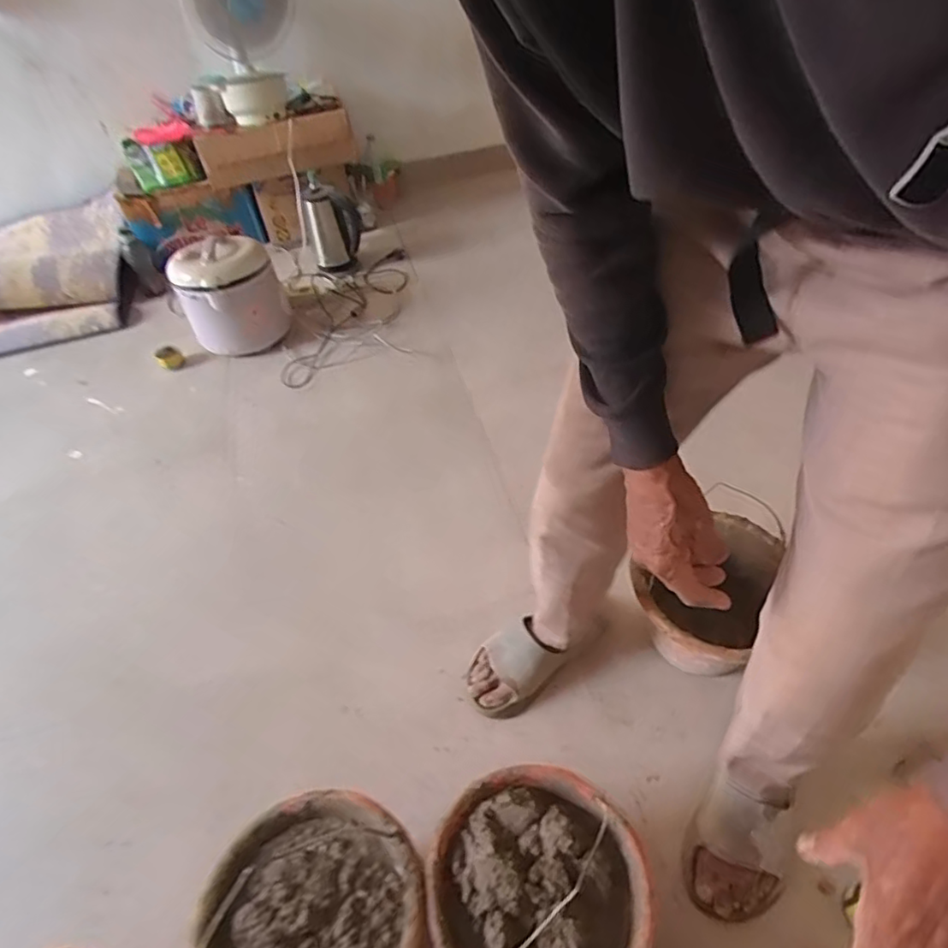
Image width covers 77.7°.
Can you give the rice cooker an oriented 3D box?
[{"bbox_3d":[-0.656,-0.485,1.620,0.256,0.271,0.214,-21,48,-13],"label":"rice cooker"}]

